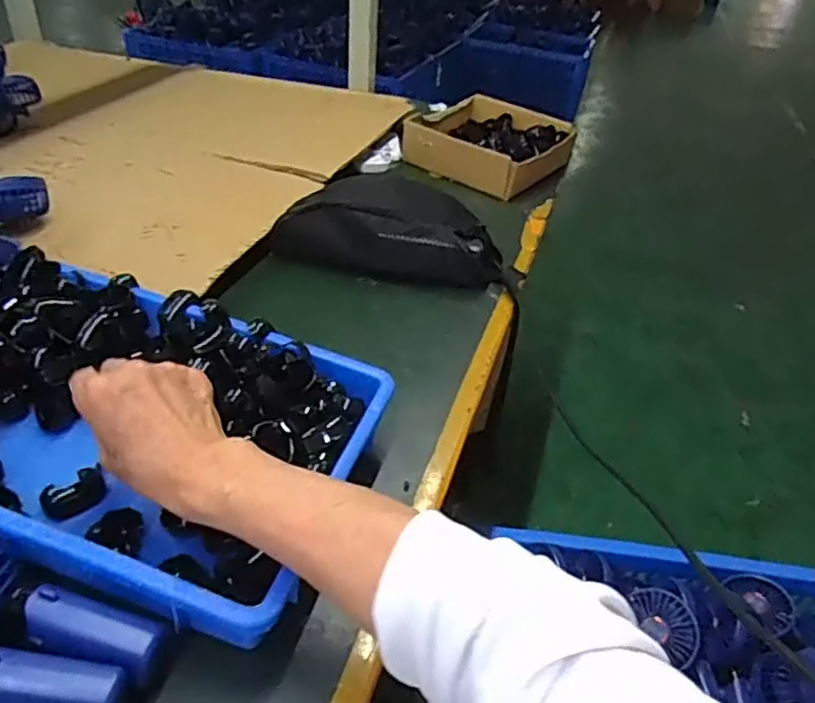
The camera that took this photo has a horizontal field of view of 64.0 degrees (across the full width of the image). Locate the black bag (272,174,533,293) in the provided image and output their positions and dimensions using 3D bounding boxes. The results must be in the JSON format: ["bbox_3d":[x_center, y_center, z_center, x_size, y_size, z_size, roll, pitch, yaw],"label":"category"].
[{"bbox_3d":[-0.008,-0.152,0.796,0.290,0.103,0.109,10,37,5],"label":"black bag"}]

